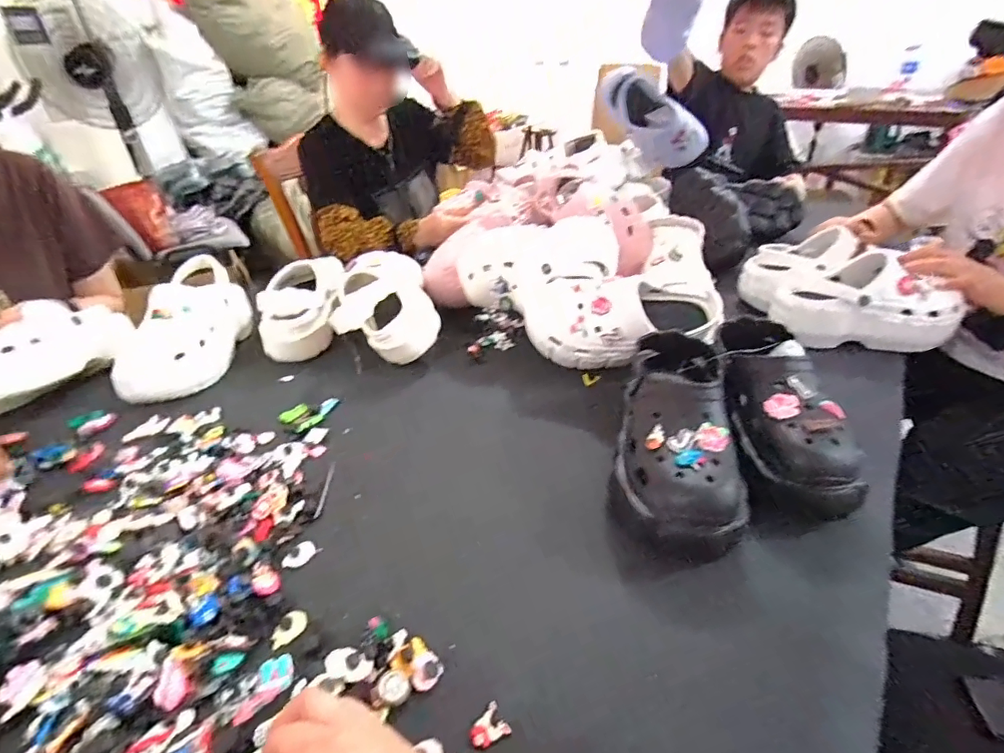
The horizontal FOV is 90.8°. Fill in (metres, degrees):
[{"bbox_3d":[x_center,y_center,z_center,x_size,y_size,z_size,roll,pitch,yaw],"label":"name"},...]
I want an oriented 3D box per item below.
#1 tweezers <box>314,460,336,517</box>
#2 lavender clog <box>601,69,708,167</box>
[{"bbox_3d":[-0.189,0.120,0.529,0.007,0.004,0.075,-3,34,-1],"label":"tweezers"},{"bbox_3d":[0.315,-0.538,1.039,0.247,0.108,0.104,33,30,-17],"label":"lavender clog"}]

